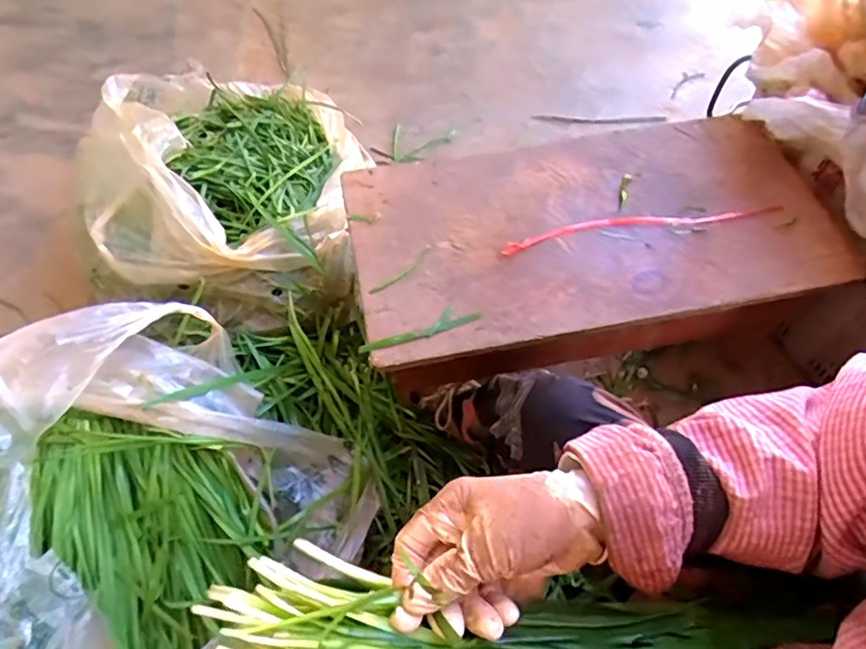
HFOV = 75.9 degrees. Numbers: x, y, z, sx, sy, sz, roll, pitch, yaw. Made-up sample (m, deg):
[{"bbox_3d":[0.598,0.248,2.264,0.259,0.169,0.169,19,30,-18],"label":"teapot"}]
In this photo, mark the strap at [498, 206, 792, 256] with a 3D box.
[{"bbox_3d":[0.256,-0.129,0.694,0.356,0.012,0.039,-10,58,-4],"label":"strap"}]

